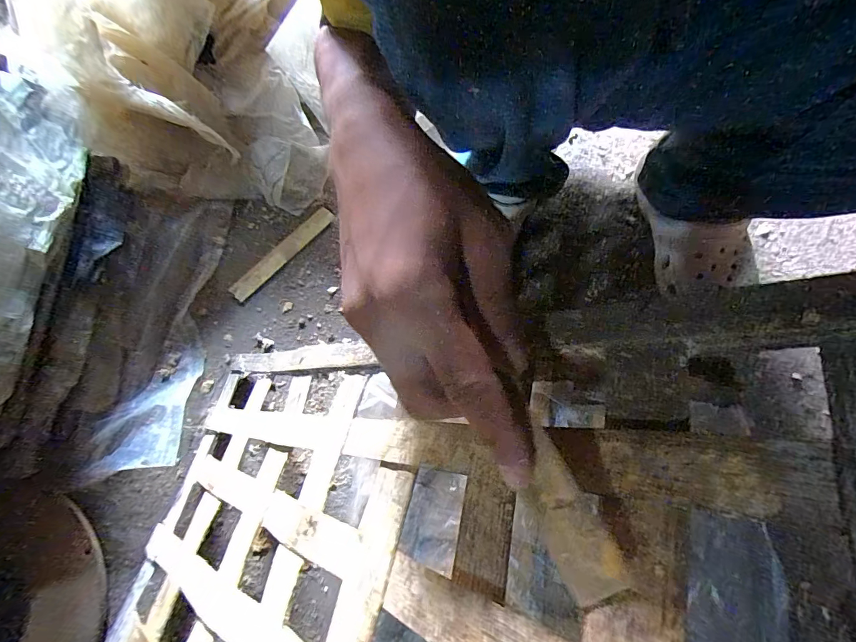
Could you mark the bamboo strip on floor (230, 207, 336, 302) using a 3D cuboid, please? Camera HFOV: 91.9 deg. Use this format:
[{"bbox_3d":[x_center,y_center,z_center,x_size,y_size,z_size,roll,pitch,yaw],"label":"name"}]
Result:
[{"bbox_3d":[-0.191,-0.090,0.544,0.024,0.008,0.160,42,78,13],"label":"bamboo strip on floor"}]

